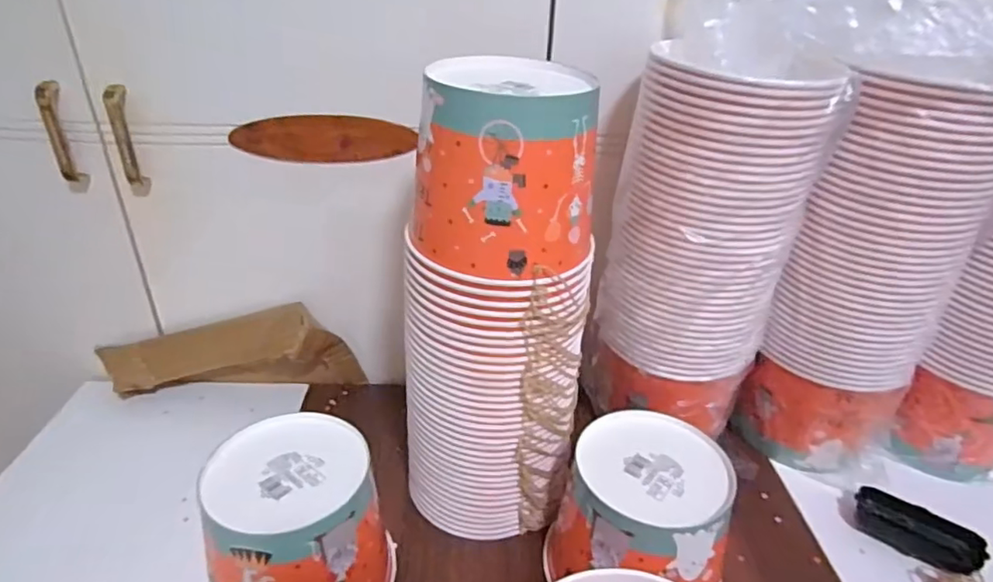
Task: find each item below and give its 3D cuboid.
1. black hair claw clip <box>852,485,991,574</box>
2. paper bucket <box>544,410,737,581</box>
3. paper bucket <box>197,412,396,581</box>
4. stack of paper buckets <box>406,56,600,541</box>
[{"bbox_3d":[0.420,0.241,0.600,0.108,0.024,0.048,23,37,31],"label":"black hair claw clip"},{"bbox_3d":[0.124,0.207,0.527,0.143,0.136,0.132,2,31,-1],"label":"paper bucket"},{"bbox_3d":[-0.163,0.203,0.500,0.145,0.126,0.147,-10,33,-19],"label":"paper bucket"},{"bbox_3d":[-0.003,0.026,0.527,0.157,0.408,0.125,8,31,10],"label":"stack of paper buckets"}]

